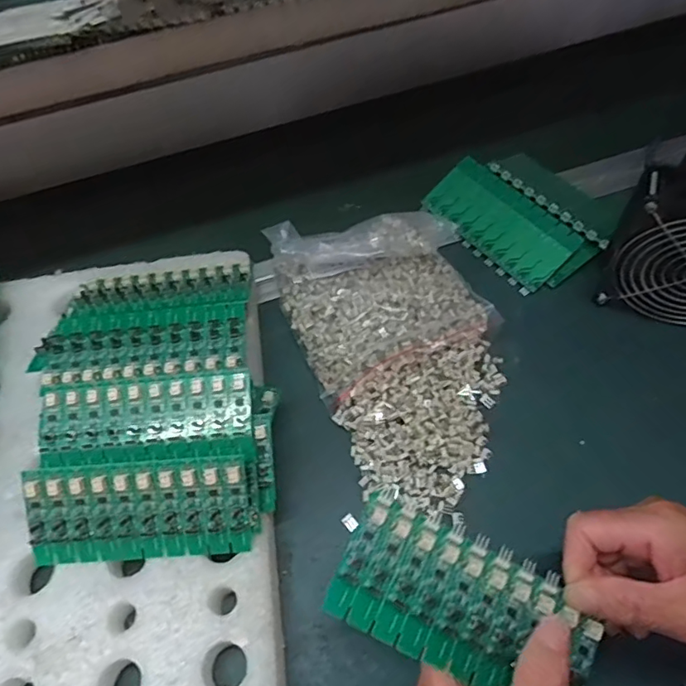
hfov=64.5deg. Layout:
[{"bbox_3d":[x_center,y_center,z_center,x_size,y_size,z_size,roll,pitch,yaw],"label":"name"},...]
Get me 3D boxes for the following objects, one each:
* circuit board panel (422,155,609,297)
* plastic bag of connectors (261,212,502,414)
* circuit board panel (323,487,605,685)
[{"bbox_3d":[0.150,-0.109,0.496,0.081,0.016,0.146,-44,69,1],"label":"circuit board panel"},{"bbox_3d":[0.029,-0.051,0.440,0.155,0.055,0.142,-25,59,-11],"label":"plastic bag of connectors"},{"bbox_3d":[0.065,0.134,0.277,0.135,0.005,0.066,28,74,0],"label":"circuit board panel"}]

